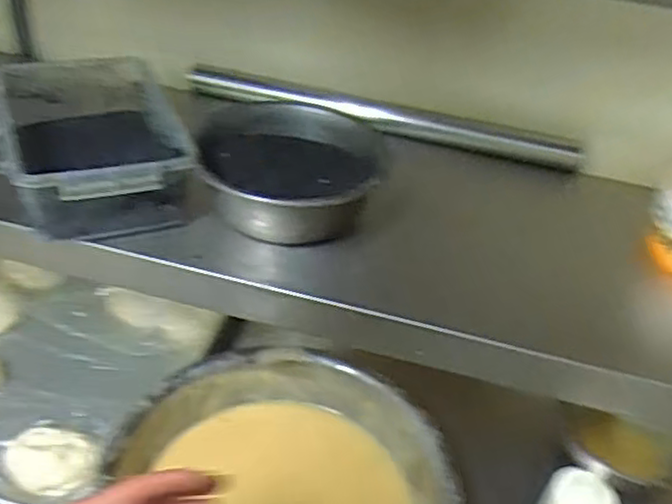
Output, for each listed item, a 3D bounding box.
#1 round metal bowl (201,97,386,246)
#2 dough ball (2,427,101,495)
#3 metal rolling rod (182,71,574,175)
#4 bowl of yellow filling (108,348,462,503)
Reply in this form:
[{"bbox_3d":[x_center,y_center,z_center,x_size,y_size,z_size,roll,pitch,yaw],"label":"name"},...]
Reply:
[{"bbox_3d":[-0.039,-0.071,0.623,0.151,0.057,0.170,9,38,3],"label":"round metal bowl"},{"bbox_3d":[-0.290,0.215,0.720,0.097,0.033,0.062,11,38,5],"label":"dough ball"},{"bbox_3d":[0.048,-0.146,0.764,0.428,0.027,0.029,13,38,9],"label":"metal rolling rod"},{"bbox_3d":[-0.042,0.236,0.675,0.301,0.091,0.313,4,38,-3],"label":"bowl of yellow filling"}]

